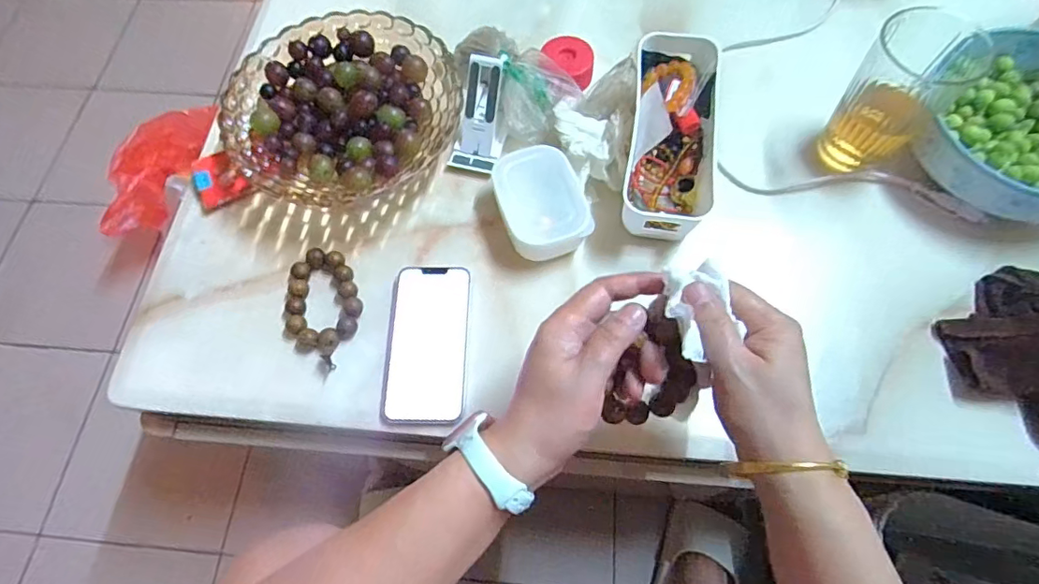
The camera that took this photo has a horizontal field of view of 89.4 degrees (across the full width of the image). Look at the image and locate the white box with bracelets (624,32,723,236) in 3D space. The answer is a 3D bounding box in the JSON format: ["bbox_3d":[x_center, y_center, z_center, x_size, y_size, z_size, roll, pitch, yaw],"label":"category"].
[{"bbox_3d":[0.151,-0.155,0.524,0.086,0.068,0.214,7,69,6],"label":"white box with bracelets"}]

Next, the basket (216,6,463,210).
[{"bbox_3d":[-0.176,-0.184,0.548,0.221,0.062,0.226,30,73,13],"label":"basket"}]

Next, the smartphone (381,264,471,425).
[{"bbox_3d":[-0.083,0.045,0.478,0.072,0.010,0.145,0,68,3],"label":"smartphone"}]

